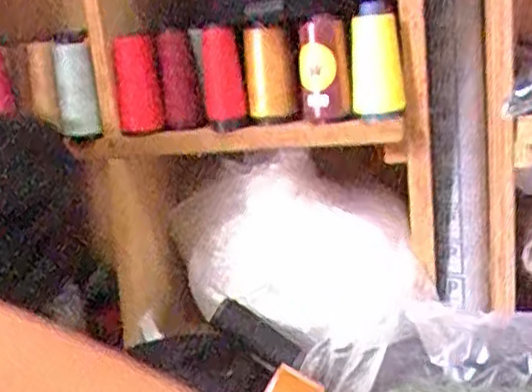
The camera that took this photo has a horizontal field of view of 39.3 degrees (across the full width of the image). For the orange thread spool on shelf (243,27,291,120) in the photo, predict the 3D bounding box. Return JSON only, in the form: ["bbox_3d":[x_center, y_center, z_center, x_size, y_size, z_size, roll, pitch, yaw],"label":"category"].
[{"bbox_3d":[0.001,-0.127,0.779,0.043,0.091,0.038,-5,15,1],"label":"orange thread spool on shelf"}]

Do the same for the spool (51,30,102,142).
[{"bbox_3d":[-0.214,-0.122,0.834,0.036,0.117,0.040,-12,16,-24],"label":"spool"}]

